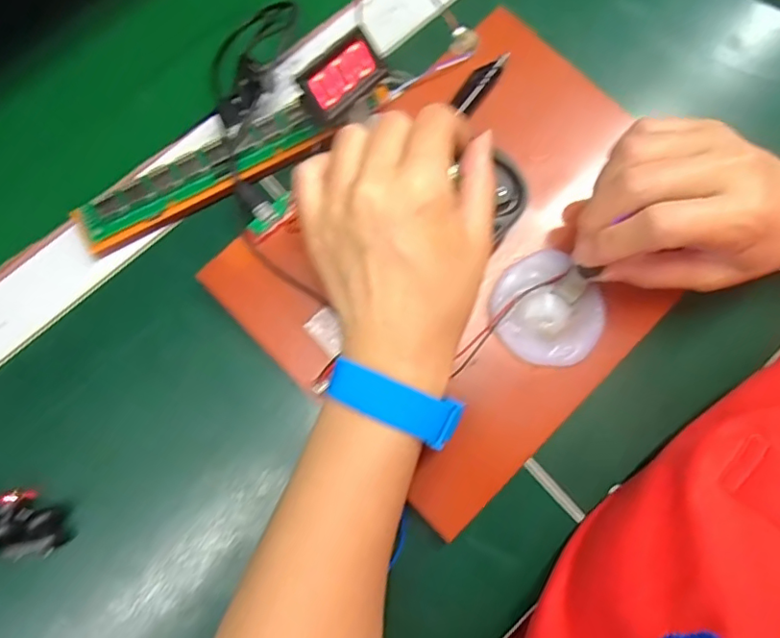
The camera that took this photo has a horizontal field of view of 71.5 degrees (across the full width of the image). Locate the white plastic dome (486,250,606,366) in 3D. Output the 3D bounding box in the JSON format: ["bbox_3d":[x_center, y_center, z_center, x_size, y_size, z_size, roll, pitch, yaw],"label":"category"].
[{"bbox_3d":[0.085,-0.004,0.296,0.054,0.019,0.061,-34,80,-7],"label":"white plastic dome"}]

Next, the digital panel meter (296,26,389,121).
[{"bbox_3d":[-0.026,-0.129,0.286,0.045,0.017,0.027,-45,122,-10],"label":"digital panel meter"}]

